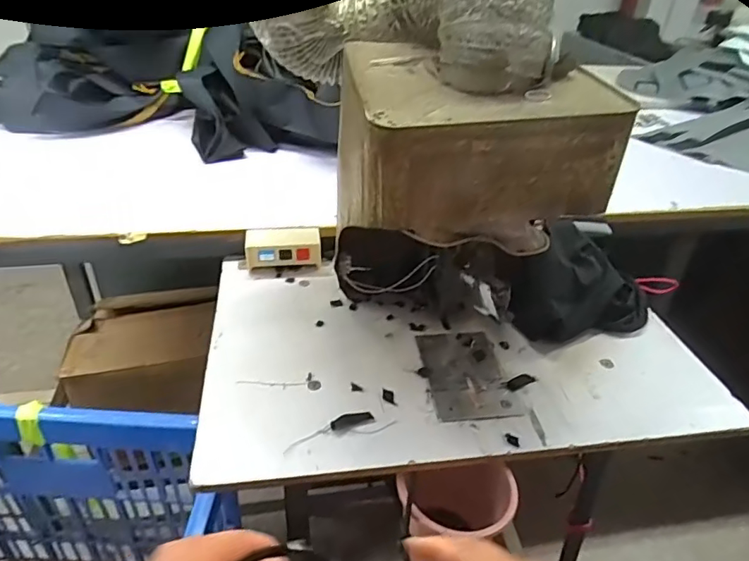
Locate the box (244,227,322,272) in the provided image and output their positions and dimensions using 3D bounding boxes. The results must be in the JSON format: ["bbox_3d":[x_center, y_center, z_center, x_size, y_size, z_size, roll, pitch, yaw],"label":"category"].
[{"bbox_3d":[-0.142,-0.051,0.779,0.105,0.047,0.053,-7,36,-14],"label":"box"}]

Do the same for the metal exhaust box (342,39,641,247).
[{"bbox_3d":[0.093,-0.141,0.538,0.230,0.136,0.217,-4,35,-9],"label":"metal exhaust box"}]

